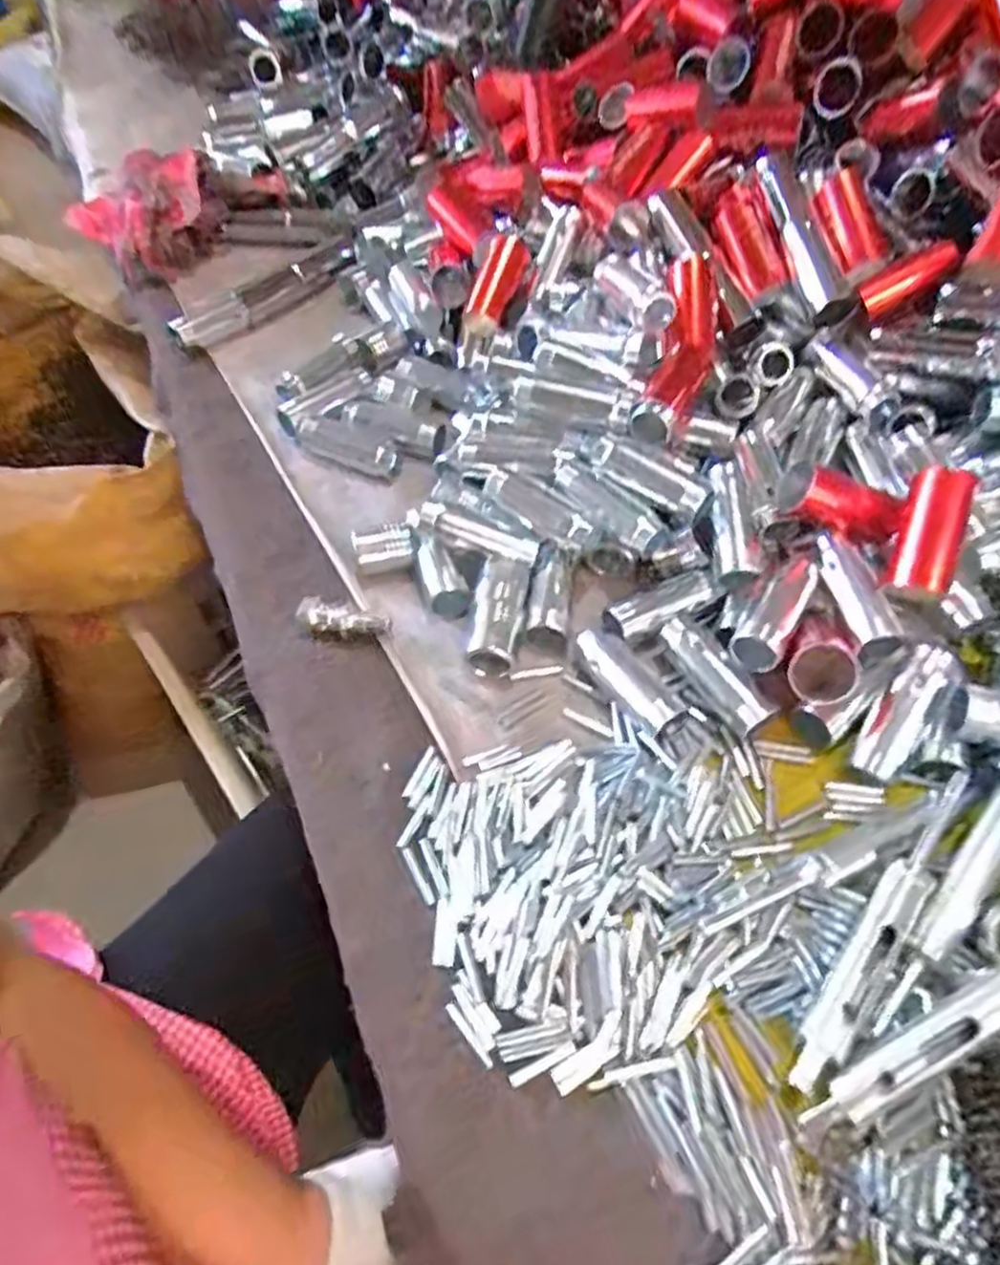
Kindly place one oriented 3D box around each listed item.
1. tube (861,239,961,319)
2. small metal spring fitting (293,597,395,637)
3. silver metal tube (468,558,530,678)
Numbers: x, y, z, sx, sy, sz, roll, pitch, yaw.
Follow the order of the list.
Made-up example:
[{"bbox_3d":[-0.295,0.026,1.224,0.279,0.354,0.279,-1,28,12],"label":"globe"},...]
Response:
[{"bbox_3d":[0.251,-0.219,0.440,0.064,0.018,0.017,-31,56,11],"label":"tube"},{"bbox_3d":[-0.086,-0.006,0.389,0.053,0.015,0.016,10,56,8],"label":"small metal spring fitting"},{"bbox_3d":[-0.001,-0.010,0.389,0.025,0.025,0.064,8,56,7],"label":"silver metal tube"}]

